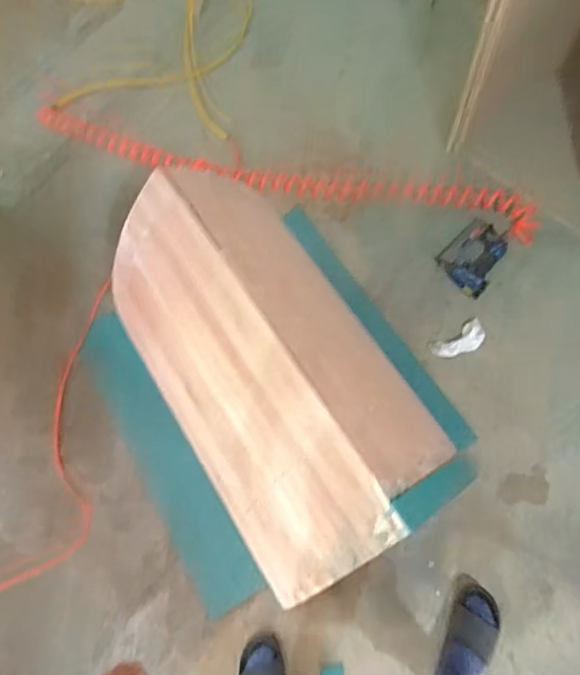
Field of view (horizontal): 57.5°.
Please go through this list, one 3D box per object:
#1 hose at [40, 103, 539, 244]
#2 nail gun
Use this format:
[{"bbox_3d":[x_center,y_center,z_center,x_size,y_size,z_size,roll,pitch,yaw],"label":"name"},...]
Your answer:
[{"bbox_3d":[-0.046,-0.571,1.770,1.740,0.053,0.188,13,70,7],"label":"hose"},{"bbox_3d":[0.582,-0.269,1.681,0.179,0.065,0.256,32,74,14],"label":"nail gun"}]

